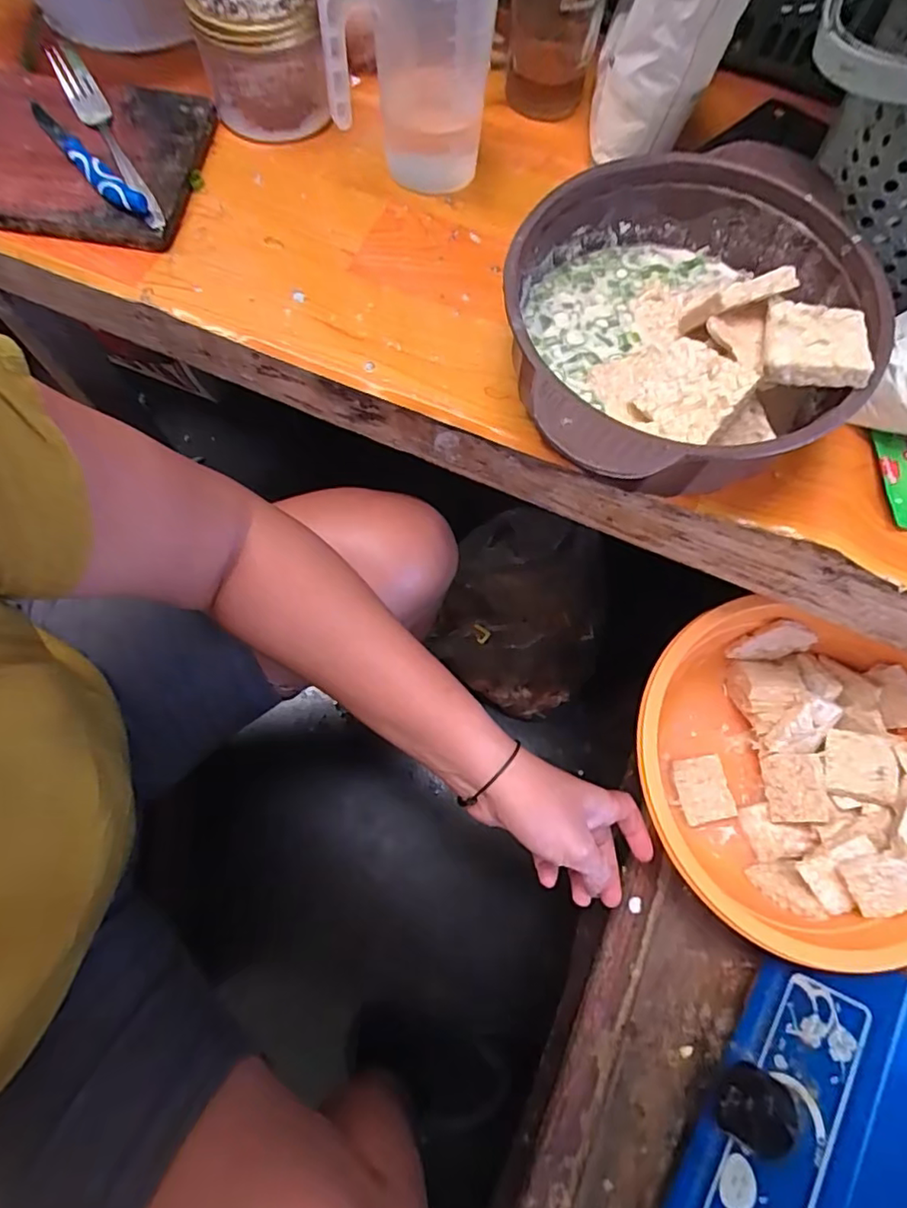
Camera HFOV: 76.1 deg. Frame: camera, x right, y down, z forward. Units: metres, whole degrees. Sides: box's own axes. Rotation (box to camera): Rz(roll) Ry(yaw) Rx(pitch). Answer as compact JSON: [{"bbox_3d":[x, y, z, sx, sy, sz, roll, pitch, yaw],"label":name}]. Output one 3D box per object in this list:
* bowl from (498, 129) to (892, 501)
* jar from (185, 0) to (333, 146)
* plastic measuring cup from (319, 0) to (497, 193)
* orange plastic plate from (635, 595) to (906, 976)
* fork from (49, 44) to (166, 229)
[{"bbox_3d":[0.130,-0.159,0.348,0.198,0.090,0.204,1,71,-2],"label":"bowl"},{"bbox_3d":[-0.146,-0.417,0.439,0.085,0.076,0.079,1,71,-2],"label":"jar"},{"bbox_3d":[-0.023,-0.386,0.401,0.107,0.128,0.115,9,71,1],"label":"plastic measuring cup"},{"bbox_3d":[0.288,0.141,0.478,0.227,0.104,0.249,1,71,-2],"label":"orange plastic plate"},{"bbox_3d":[-0.256,-0.348,0.428,0.023,0.016,0.190,-29,74,-12],"label":"fork"}]

